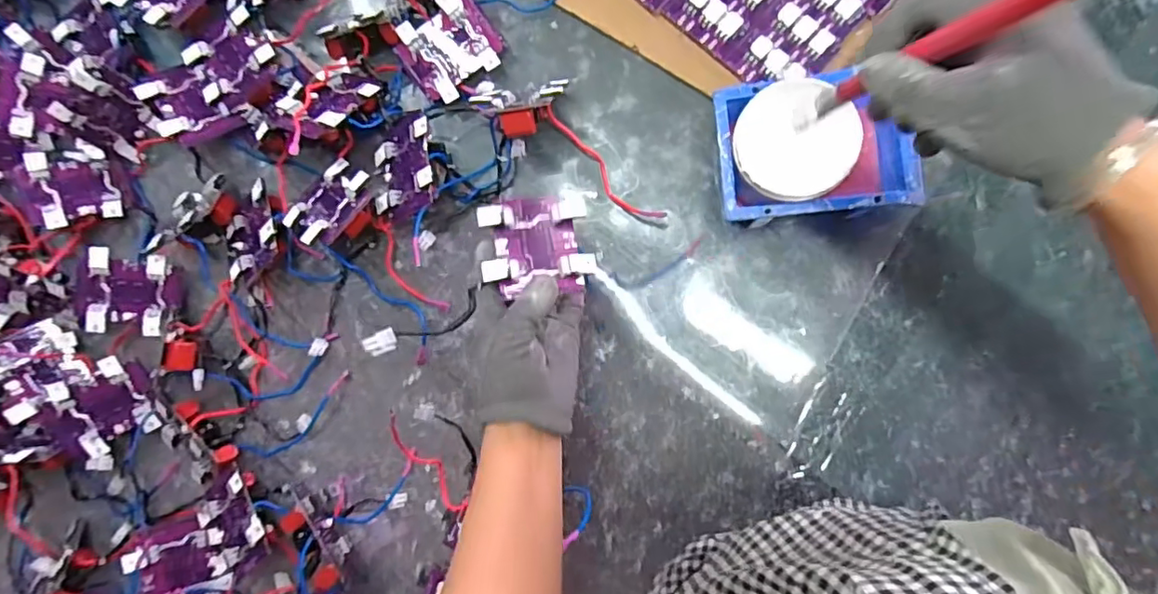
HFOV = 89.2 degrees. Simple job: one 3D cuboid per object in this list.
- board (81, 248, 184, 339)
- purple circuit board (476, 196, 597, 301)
[{"bbox_3d":[-0.470,-0.005,0.615,0.092,0.017,0.085,4,96,-14],"label":"board"},{"bbox_3d":[-0.034,-0.041,0.463,0.085,0.016,0.086,-4,59,-11],"label":"purple circuit board"}]

